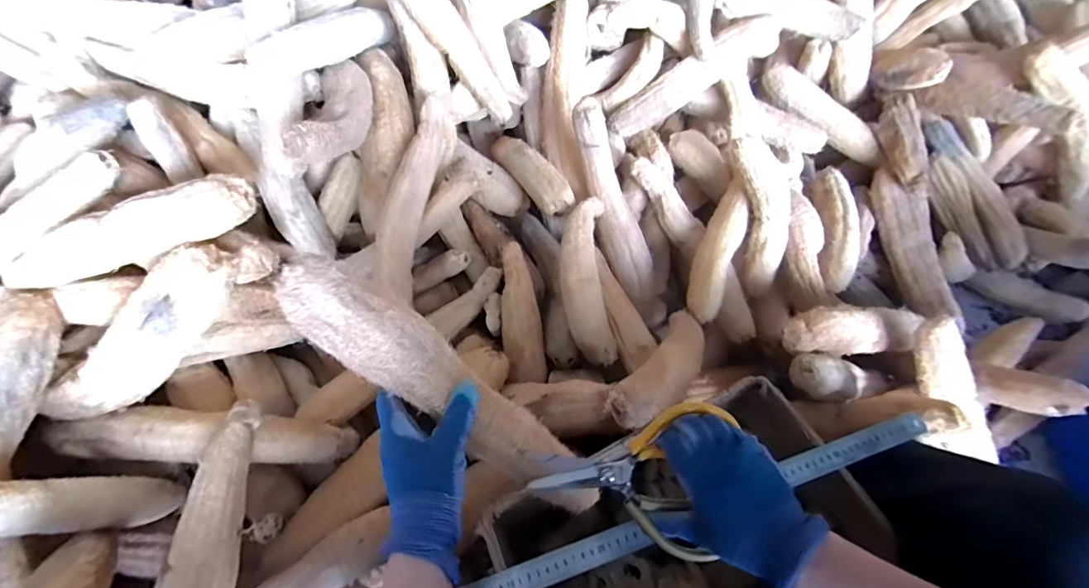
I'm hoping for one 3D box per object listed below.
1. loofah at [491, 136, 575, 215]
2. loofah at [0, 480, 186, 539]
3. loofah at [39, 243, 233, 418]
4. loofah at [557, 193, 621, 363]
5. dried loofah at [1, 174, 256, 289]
[{"bbox_3d":[-0.030,-0.239,0.900,0.067,0.047,0.290,-23,47,-15],"label":"loofah"},{"bbox_3d":[-0.603,0.267,0.588,0.051,0.262,0.053,-42,63,3],"label":"loofah"},{"bbox_3d":[-0.565,0.069,0.663,0.346,0.085,0.080,-40,60,13],"label":"loofah"},{"bbox_3d":[0.070,-0.025,0.792,0.088,0.054,0.283,-5,81,-4],"label":"loofah"},{"bbox_3d":[-0.586,-0.080,0.662,0.390,0.074,0.053,-15,55,13],"label":"dried loofah"}]

